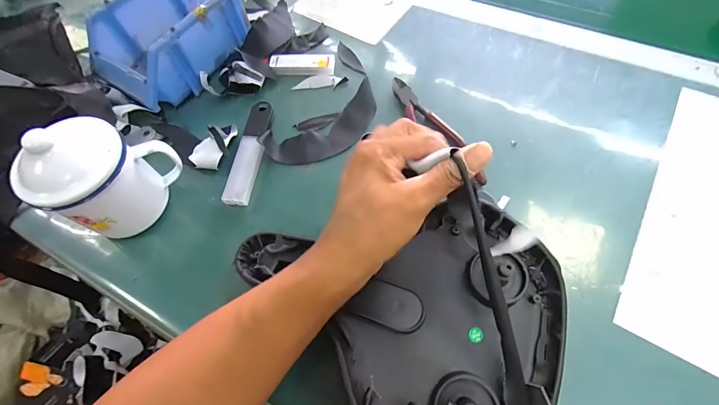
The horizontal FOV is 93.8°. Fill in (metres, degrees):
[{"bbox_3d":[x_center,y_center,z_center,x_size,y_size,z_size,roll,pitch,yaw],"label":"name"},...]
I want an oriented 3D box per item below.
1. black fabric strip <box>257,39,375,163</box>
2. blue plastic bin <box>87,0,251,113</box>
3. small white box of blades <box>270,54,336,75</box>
[{"bbox_3d":[-0.027,-0.113,0.387,0.091,0.015,0.181,26,67,16],"label":"black fabric strip"},{"bbox_3d":[-0.231,-0.209,0.415,0.122,0.073,0.178,31,69,17],"label":"blue plastic bin"},{"bbox_3d":[-0.071,-0.172,0.419,0.078,0.014,0.025,2,63,4],"label":"small white box of blades"}]

